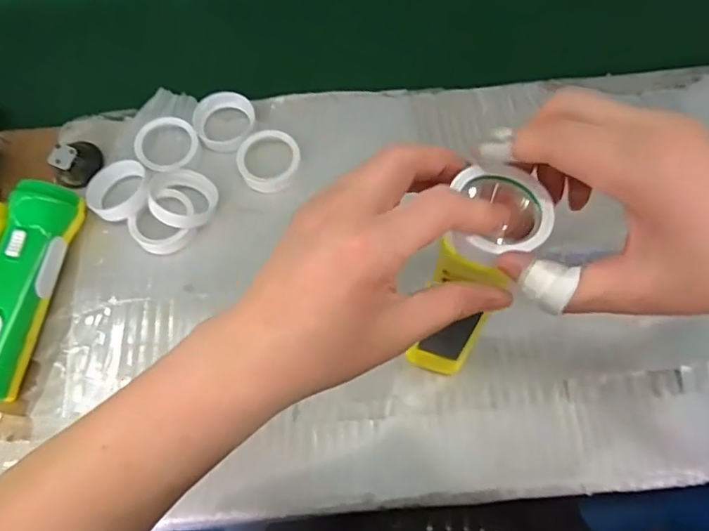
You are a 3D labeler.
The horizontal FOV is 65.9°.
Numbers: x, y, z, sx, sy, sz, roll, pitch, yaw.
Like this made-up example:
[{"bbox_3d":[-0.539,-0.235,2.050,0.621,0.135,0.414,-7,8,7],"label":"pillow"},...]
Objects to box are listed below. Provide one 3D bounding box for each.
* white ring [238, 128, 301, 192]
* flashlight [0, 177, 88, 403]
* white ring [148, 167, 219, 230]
[{"bbox_3d":[-0.073,-0.088,0.458,0.052,0.013,0.053,-1,68,2],"label":"white ring"},{"bbox_3d":[-0.251,0.016,0.411,0.041,0.042,0.161,10,68,7],"label":"flashlight"},{"bbox_3d":[-0.142,-0.055,0.448,0.052,0.017,0.052,10,58,-16],"label":"white ring"}]

